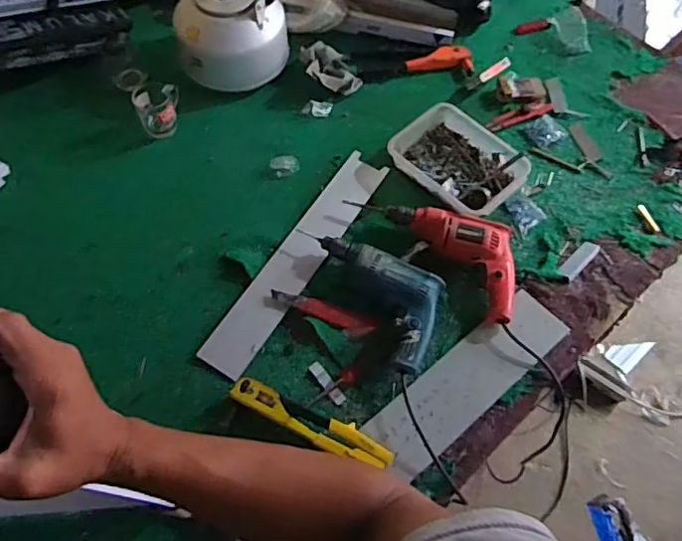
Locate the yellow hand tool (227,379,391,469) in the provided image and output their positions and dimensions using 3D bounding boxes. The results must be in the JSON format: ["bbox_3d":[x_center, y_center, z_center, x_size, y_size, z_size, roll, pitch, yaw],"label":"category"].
[{"bbox_3d":[-0.044,0.218,0.814,0.244,0.021,0.042,23,63,12],"label":"yellow hand tool"}]

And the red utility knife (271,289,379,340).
[{"bbox_3d":[-0.029,0.066,0.897,0.172,0.011,0.038,21,62,10],"label":"red utility knife"}]

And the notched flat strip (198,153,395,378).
[{"bbox_3d":[-0.067,-0.027,0.957,0.077,0.015,0.460,28,64,14],"label":"notched flat strip"}]

